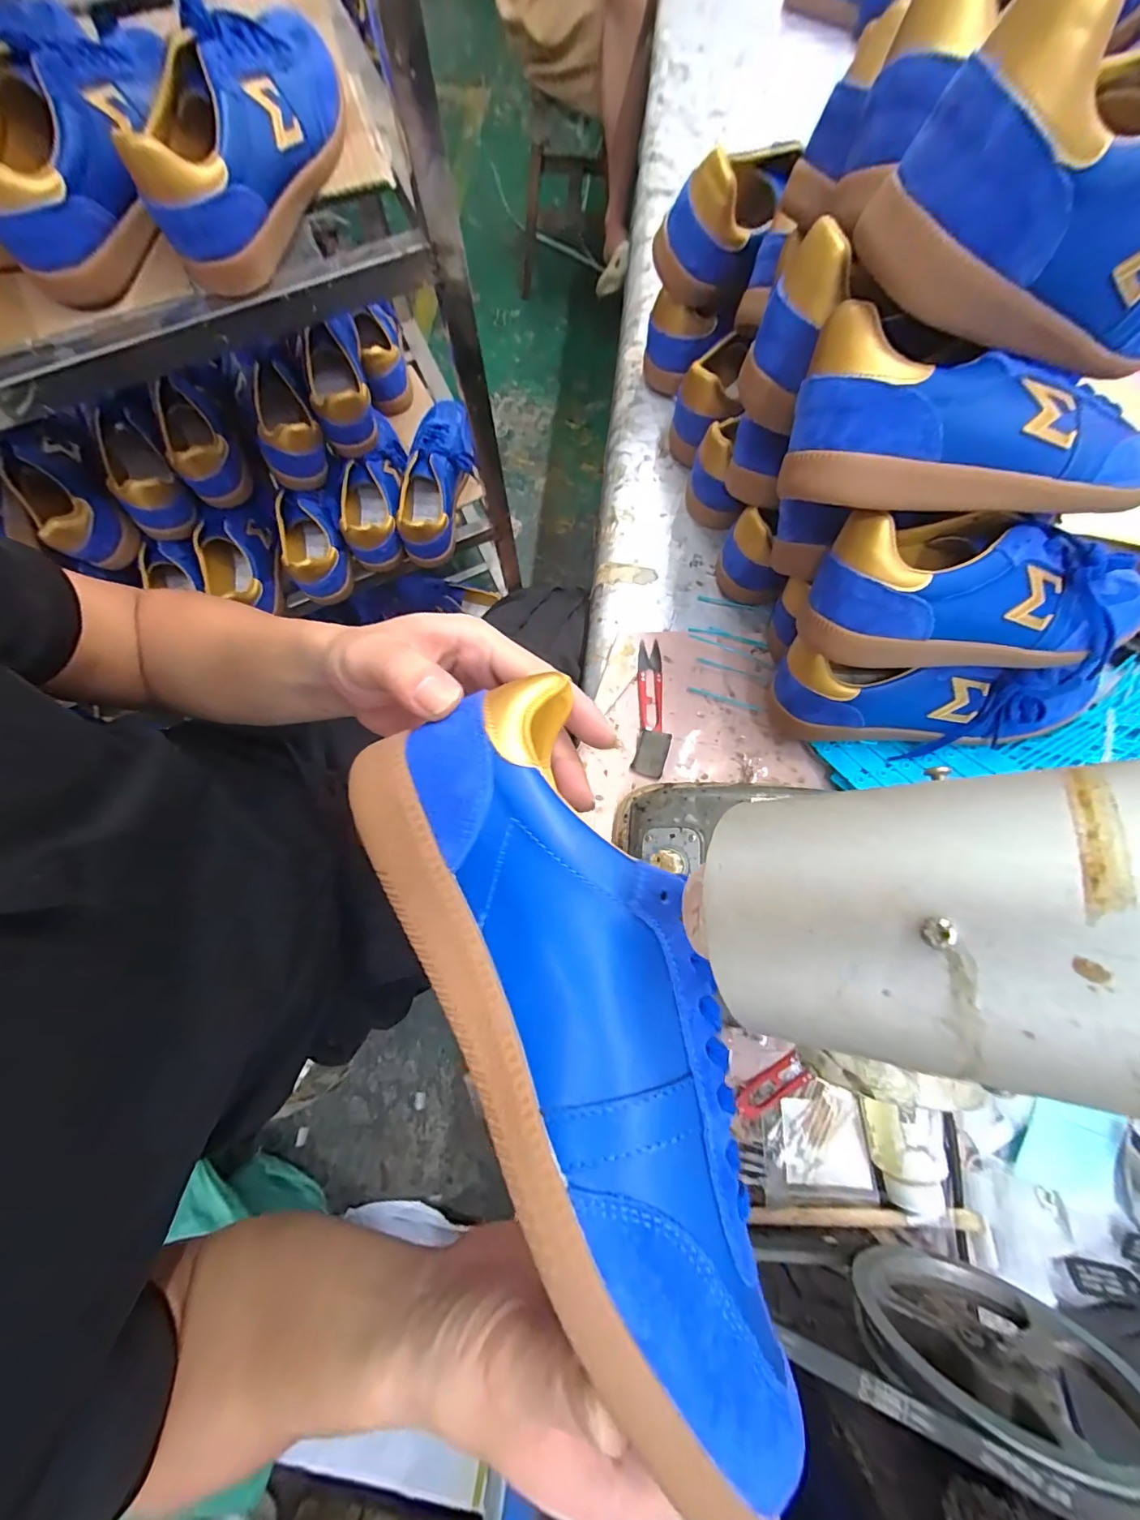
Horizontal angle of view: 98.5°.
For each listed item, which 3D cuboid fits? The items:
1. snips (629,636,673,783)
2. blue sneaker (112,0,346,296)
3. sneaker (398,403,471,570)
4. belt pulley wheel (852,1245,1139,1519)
[{"bbox_3d":[0.079,-0.049,0.467,0.032,0.014,0.137,6,76,2],"label":"snips"},{"bbox_3d":[-0.261,-0.514,0.399,0.083,0.089,0.244,14,76,4],"label":"blue sneaker"},{"bbox_3d":[-0.197,-0.432,0.747,0.094,0.077,0.250,4,76,2],"label":"sneaker"},{"bbox_3d":[0.203,0.281,0.227,0.121,0.119,0.014,9,76,3],"label":"belt pulley wheel"}]

